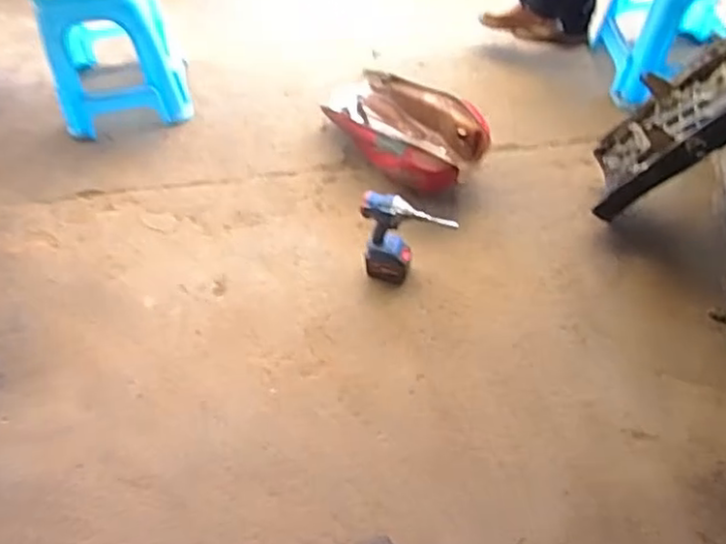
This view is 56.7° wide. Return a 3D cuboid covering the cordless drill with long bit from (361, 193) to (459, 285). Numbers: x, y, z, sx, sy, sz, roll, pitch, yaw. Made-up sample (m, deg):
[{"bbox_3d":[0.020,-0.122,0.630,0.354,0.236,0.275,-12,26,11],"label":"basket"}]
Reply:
[{"bbox_3d":[0.108,-0.067,1.677,0.222,0.274,0.080,9,57,6],"label":"cordless drill with long bit"}]

